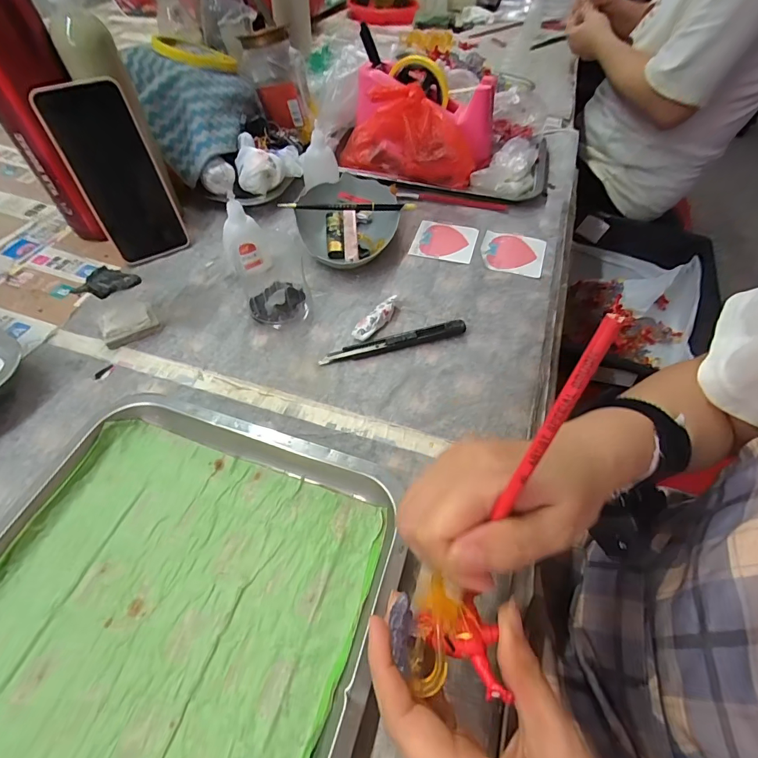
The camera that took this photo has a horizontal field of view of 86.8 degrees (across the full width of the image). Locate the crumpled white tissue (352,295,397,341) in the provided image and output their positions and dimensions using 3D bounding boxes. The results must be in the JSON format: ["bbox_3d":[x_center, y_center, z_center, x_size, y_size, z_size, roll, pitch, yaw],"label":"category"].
[{"bbox_3d":[-0.004,-0.063,0.407,0.020,0.015,0.062,32,60,19],"label":"crumpled white tissue"}]

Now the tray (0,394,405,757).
[{"bbox_3d":[-0.145,0.177,0.225,0.255,0.023,0.339,17,56,10],"label":"tray"}]

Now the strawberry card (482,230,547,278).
[{"bbox_3d":[0.161,-0.153,0.482,0.071,0.004,0.078,13,55,11],"label":"strawberry card"}]

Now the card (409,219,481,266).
[{"bbox_3d":[0.081,-0.170,0.495,0.073,0.008,0.076,16,56,9],"label":"card"}]

